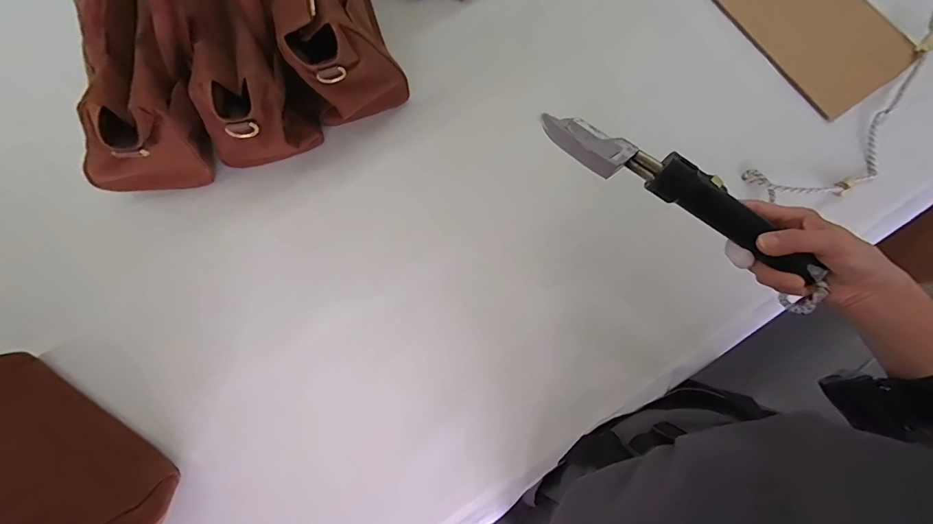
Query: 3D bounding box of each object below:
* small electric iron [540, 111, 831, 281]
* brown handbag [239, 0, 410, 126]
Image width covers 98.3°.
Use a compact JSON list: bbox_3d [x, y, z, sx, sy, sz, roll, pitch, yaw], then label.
[{"bbox_3d":[0.187,-0.069,0.362,0.256,0.026,0.041,30,79,4],"label":"small electric iron"},{"bbox_3d":[-0.168,-0.298,0.443,0.142,0.222,0.245,-27,80,-7],"label":"brown handbag"}]

